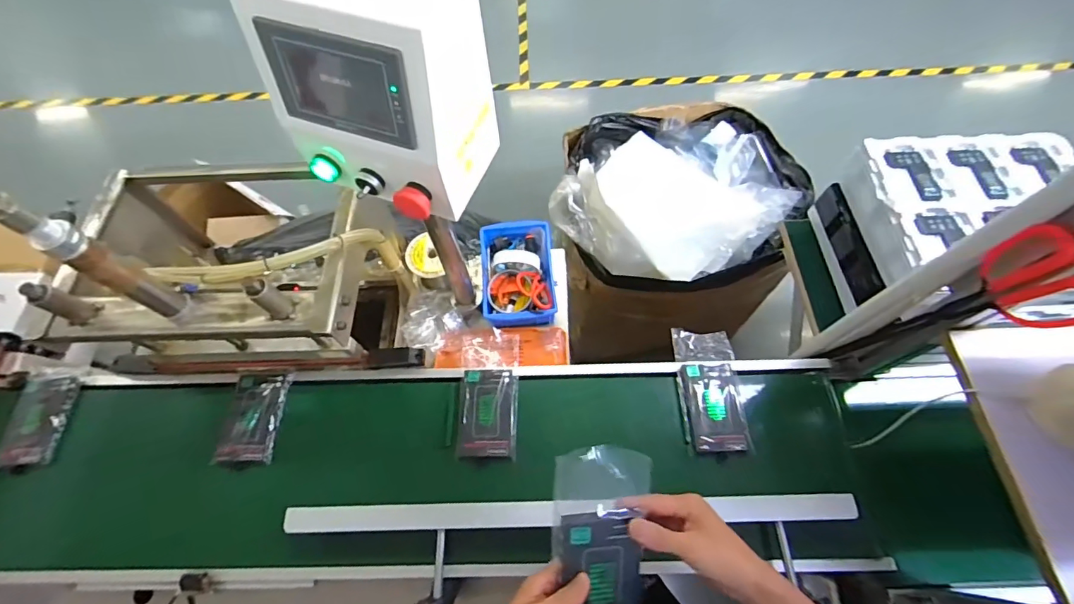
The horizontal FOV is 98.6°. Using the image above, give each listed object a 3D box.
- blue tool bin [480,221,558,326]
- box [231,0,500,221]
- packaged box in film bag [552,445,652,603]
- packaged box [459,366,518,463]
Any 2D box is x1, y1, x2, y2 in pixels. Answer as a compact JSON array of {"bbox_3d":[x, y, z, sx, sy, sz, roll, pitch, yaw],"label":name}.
[{"bbox_3d":[-0.037,-0.060,0.903,0.140,0.071,0.216,-5,64,-1],"label":"blue tool bin"},{"bbox_3d":[-0.155,-0.209,0.444,0.188,0.197,0.146,21,66,11],"label":"box"},{"bbox_3d":[0.064,0.235,0.440,0.093,0.030,0.189,-5,94,-1],"label":"packaged box in film bag"},{"bbox_3d":[-0.076,0.173,0.727,0.089,0.016,0.135,0,64,2],"label":"packaged box"}]

